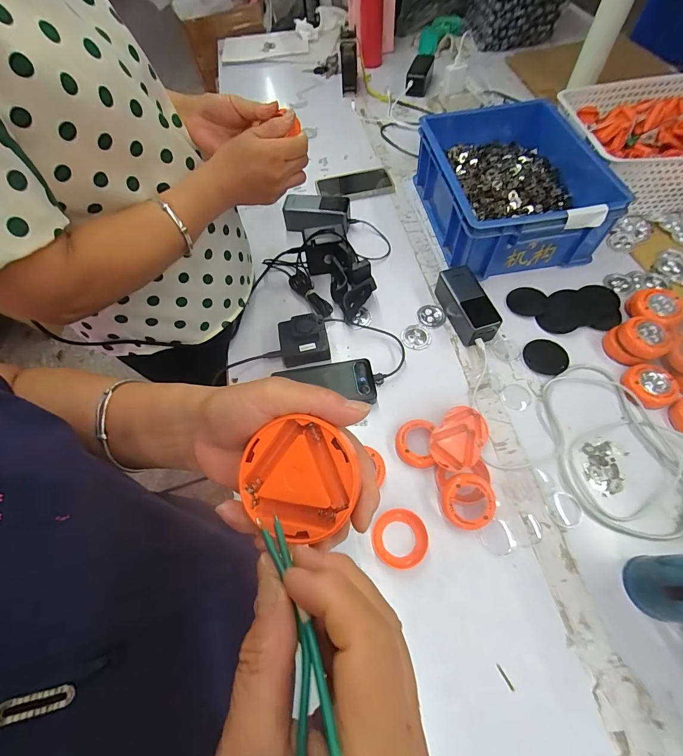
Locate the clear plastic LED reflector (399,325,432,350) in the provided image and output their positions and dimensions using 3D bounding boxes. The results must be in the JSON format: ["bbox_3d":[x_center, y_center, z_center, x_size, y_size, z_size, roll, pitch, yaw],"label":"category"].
[{"bbox_3d":[0.125,-0.069,0.594,0.051,0.008,0.050,-1,61,3],"label":"clear plastic LED reflector"}]

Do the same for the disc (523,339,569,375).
[{"bbox_3d":[0.325,-0.034,0.559,0.063,0.004,0.065,-1,61,3],"label":"disc"}]

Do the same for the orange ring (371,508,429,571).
[{"bbox_3d":[0.072,0.200,0.438,0.066,0.012,0.066,-1,61,3],"label":"orange ring"}]

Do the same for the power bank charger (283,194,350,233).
[{"bbox_3d":[-0.048,-0.333,0.714,0.131,0.059,0.056,7,62,7],"label":"power bank charger"}]

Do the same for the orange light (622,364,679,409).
[{"bbox_3d":[0.452,0.012,0.516,0.066,0.018,0.062,-1,61,3],"label":"orange light"}]

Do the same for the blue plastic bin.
[{"bbox_3d":[0.321,-0.367,0.676,0.278,0.119,0.360,-8,61,-1],"label":"blue plastic bin"}]

